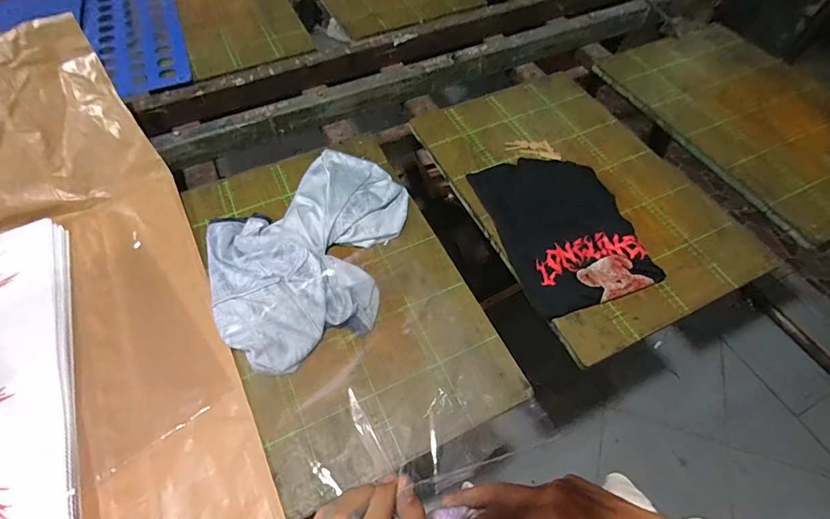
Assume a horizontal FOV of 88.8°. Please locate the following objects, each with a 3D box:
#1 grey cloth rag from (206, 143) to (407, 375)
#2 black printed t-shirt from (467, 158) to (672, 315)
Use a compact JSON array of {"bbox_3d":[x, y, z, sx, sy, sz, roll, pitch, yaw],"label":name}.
[{"bbox_3d":[-0.161,-0.023,0.698,0.363,0.042,0.305,-34,64,-21],"label":"grey cloth rag"},{"bbox_3d":[0.254,-0.070,0.742,0.220,0.023,0.324,-15,58,-11],"label":"black printed t-shirt"}]

